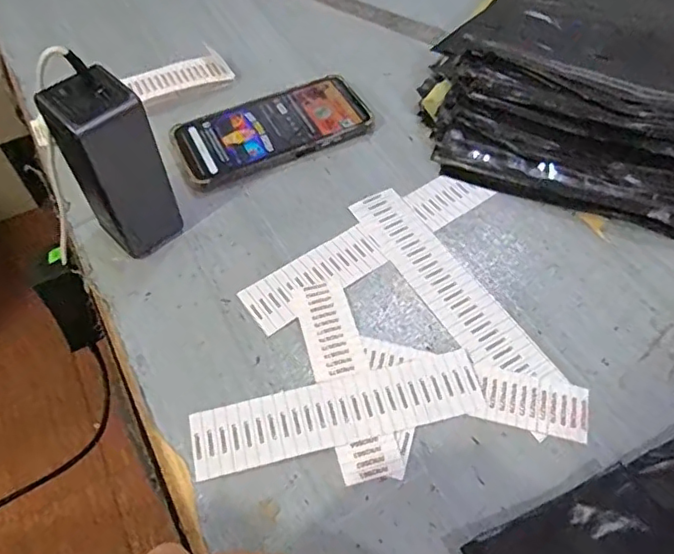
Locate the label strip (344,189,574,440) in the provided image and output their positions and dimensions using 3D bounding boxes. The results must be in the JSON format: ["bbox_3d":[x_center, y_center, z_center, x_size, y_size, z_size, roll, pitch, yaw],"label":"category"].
[{"bbox_3d":[0.085,0.012,0.419,0.044,0.004,0.218,-27,59,-17],"label":"label strip"}]

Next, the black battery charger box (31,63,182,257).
[{"bbox_3d":[-0.155,-0.076,0.400,0.055,0.132,0.050,-32,61,-20],"label":"black battery charger box"}]

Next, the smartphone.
[{"bbox_3d":[-0.058,-0.133,0.512,0.172,0.013,0.079,-22,58,-14],"label":"smartphone"}]

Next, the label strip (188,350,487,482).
[{"bbox_3d":[0.002,0.087,0.368,0.187,0.004,0.044,-13,56,-8],"label":"label strip"}]

